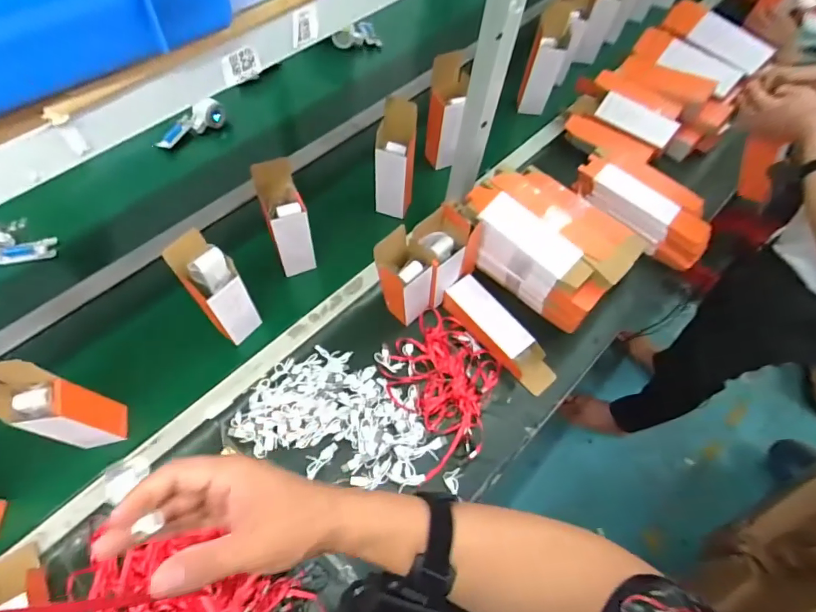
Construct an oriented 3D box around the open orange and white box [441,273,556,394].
[{"bbox_3d":[0.169,0.050,0.823,0.076,0.055,0.248,-37,71,-20],"label":"open orange and white box"}]

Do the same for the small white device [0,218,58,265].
[{"bbox_3d":[-0.771,-0.126,0.859,0.142,0.071,0.065,-7,63,-7],"label":"small white device"}]

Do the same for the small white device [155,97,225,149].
[{"bbox_3d":[-0.502,-0.416,1.032,0.166,0.057,0.041,-35,69,-4],"label":"small white device"}]

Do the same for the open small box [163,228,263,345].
[{"bbox_3d":[-0.306,-0.018,0.736,0.070,0.249,0.067,-37,71,-20],"label":"open small box"}]

